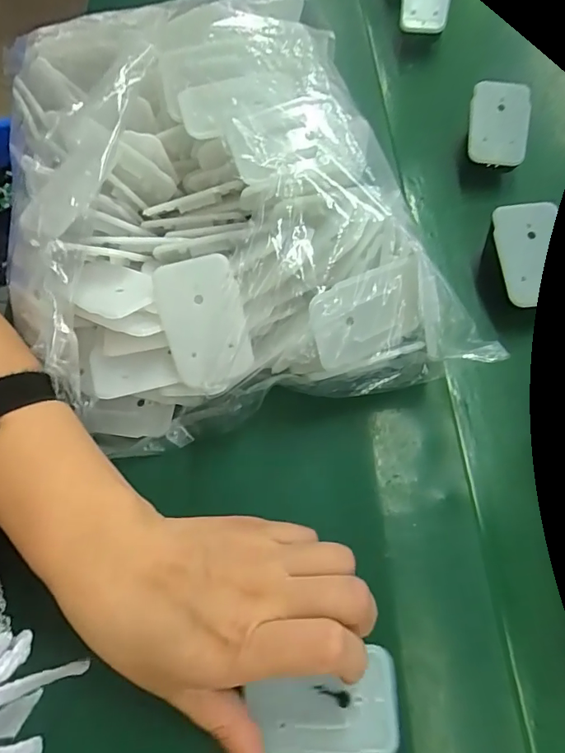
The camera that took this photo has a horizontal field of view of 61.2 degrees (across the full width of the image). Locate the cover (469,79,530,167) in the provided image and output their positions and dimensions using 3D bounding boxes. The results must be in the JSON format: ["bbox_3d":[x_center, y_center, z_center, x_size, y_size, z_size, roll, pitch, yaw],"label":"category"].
[{"bbox_3d":[0.162,-0.188,0.356,0.044,0.009,0.057,10,96,3],"label":"cover"}]

